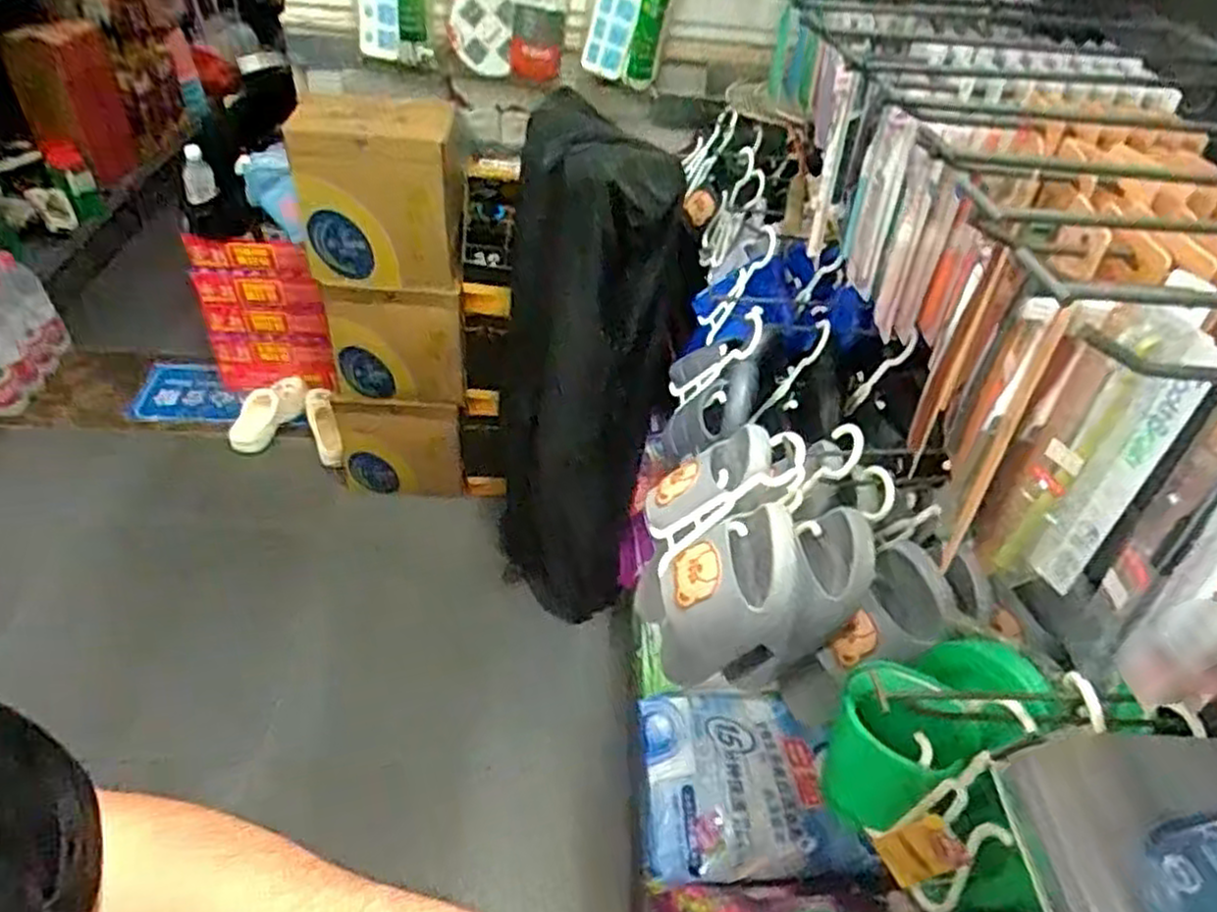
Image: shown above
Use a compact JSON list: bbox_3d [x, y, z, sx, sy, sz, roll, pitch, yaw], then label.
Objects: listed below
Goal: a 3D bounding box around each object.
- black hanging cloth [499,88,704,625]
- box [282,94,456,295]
[{"bbox_3d":[-0.057,-0.139,1.590,0.270,1.112,0.424,-30,53,-34],"label":"black hanging cloth"},{"bbox_3d":[-0.447,-0.515,1.538,0.309,0.330,0.244,-7,44,-15],"label":"box"}]

